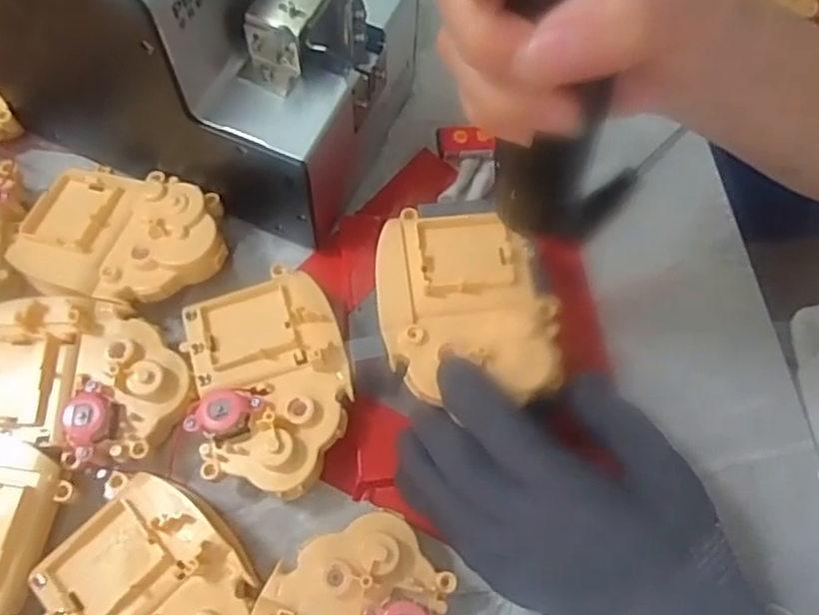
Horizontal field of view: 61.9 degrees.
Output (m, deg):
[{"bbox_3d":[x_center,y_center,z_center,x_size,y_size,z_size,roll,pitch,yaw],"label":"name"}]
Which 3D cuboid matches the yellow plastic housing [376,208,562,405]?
[{"bbox_3d":[0.024,-0.004,0.291,0.072,0.012,0.088,-7,70,-4],"label":"yellow plastic housing"}]

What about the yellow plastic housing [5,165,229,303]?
[{"bbox_3d":[-0.139,-0.037,0.332,0.096,0.019,0.069,14,66,3],"label":"yellow plastic housing"}]

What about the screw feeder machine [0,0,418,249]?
[{"bbox_3d":[-0.101,-0.141,0.325,0.177,0.138,0.137,25,68,10],"label":"screw feeder machine"}]

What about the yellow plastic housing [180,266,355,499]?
[{"bbox_3d":[-0.063,0.031,0.303,0.068,0.018,0.099,-15,71,-7],"label":"yellow plastic housing"}]

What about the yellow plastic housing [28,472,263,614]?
[{"bbox_3d":[-0.101,0.117,0.268,0.089,0.023,0.075,35,69,12],"label":"yellow plastic housing"}]

